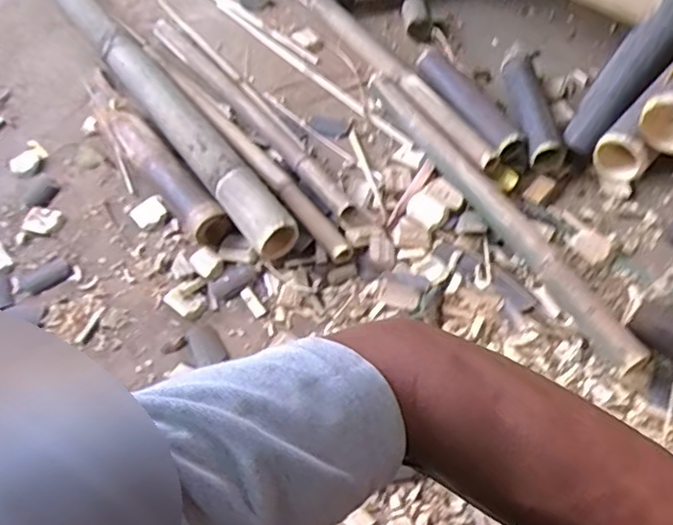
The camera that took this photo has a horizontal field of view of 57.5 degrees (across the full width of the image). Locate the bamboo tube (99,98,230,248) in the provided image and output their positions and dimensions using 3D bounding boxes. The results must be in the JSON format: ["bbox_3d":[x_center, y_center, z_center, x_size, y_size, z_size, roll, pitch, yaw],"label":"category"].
[{"bbox_3d":[-0.303,-0.161,1.035,0.068,0.070,0.379,-37,61,-20],"label":"bamboo tube"}]

